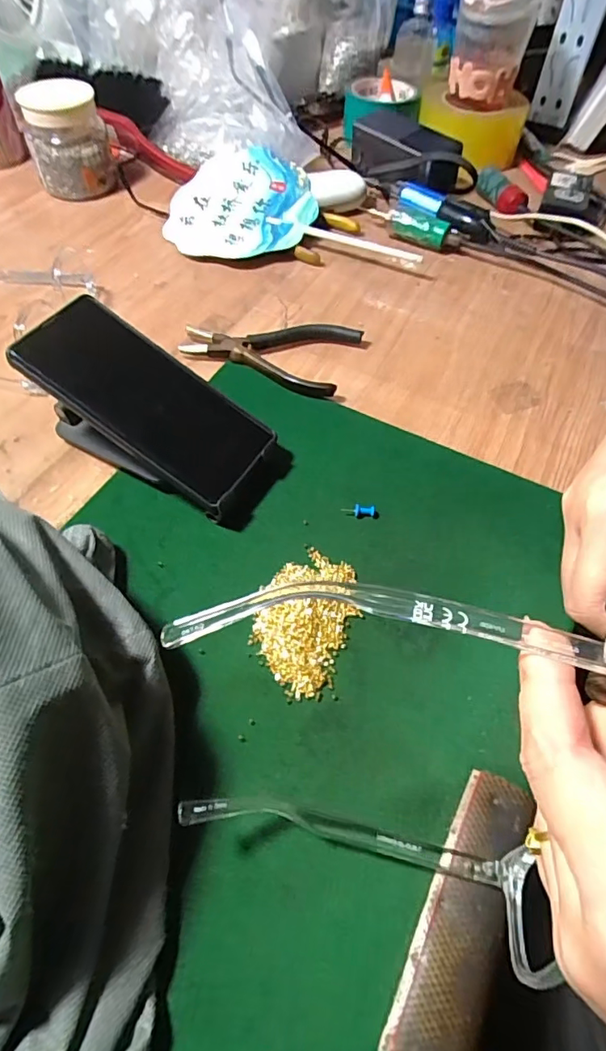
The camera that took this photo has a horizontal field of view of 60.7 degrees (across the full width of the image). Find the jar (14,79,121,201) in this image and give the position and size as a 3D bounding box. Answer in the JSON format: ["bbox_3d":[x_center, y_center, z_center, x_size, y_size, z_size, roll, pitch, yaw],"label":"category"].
[{"bbox_3d":[-0.256,-0.419,0.566,0.083,0.092,0.066,-15,59,-11],"label":"jar"}]

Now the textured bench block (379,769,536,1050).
[{"bbox_3d":[0.073,0.171,0.228,0.034,0.011,0.117,24,60,14],"label":"textured bench block"}]

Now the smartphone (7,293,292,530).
[{"bbox_3d":[-0.102,-0.068,0.363,0.177,0.062,0.076,36,61,-1],"label":"smartphone"}]

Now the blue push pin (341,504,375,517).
[{"bbox_3d":[0.037,-0.010,0.344,0.022,0.006,0.006,5,57,2],"label":"blue push pin"}]

